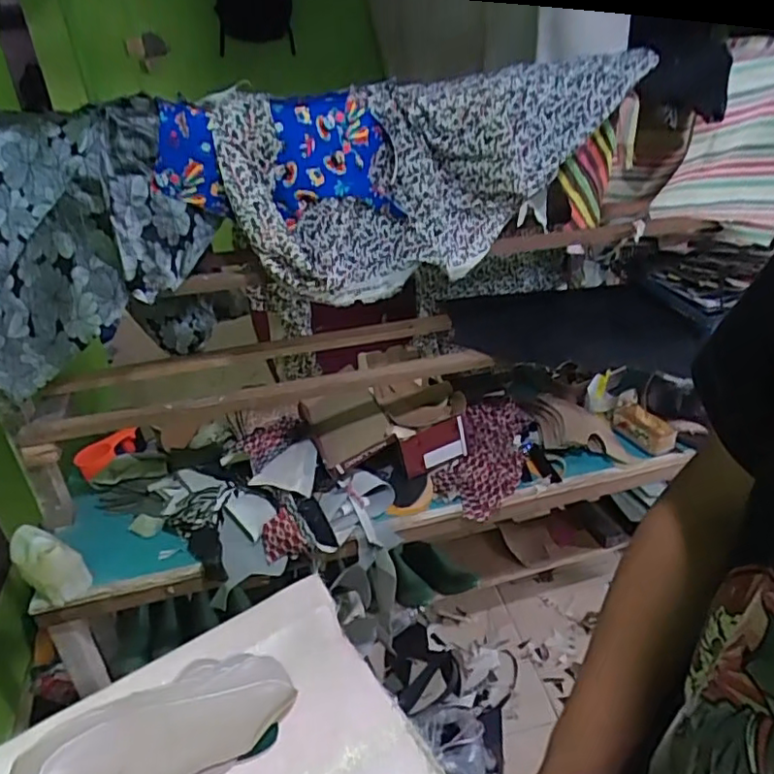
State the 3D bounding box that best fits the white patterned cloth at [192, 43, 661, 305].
[{"bbox_3d":[0.089,-0.357,0.958,0.656,0.347,0.112,-23,33,-6],"label":"white patterned cloth"}]

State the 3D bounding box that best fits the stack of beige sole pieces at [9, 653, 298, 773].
[{"bbox_3d":[-0.256,0.386,0.646,0.312,0.015,0.135,-20,51,-31],"label":"stack of beige sole pieces"}]

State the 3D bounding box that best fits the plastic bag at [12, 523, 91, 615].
[{"bbox_3d":[-0.554,0.293,0.995,0.096,0.109,0.104,-25,37,-30],"label":"plastic bag"}]

